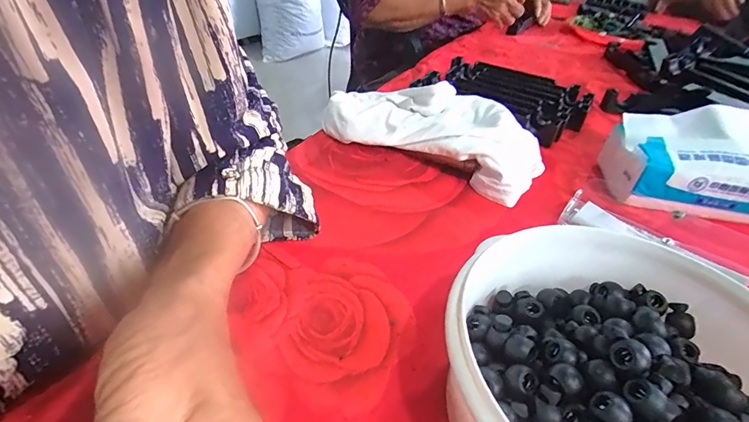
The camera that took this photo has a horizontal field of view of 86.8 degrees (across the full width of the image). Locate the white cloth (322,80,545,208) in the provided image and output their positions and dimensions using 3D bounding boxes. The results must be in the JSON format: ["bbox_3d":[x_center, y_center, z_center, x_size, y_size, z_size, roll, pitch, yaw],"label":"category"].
[{"bbox_3d":[0.062,-0.089,0.431,0.234,0.057,0.106,21,39,19],"label":"white cloth"}]

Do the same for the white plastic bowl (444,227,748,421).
[{"bbox_3d":[0.112,0.087,0.188,0.150,0.078,0.157,4,37,-3],"label":"white plastic bowl"}]

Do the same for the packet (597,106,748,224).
[{"bbox_3d":[0.325,-0.048,0.384,0.161,0.078,0.088,12,37,7],"label":"packet"}]

